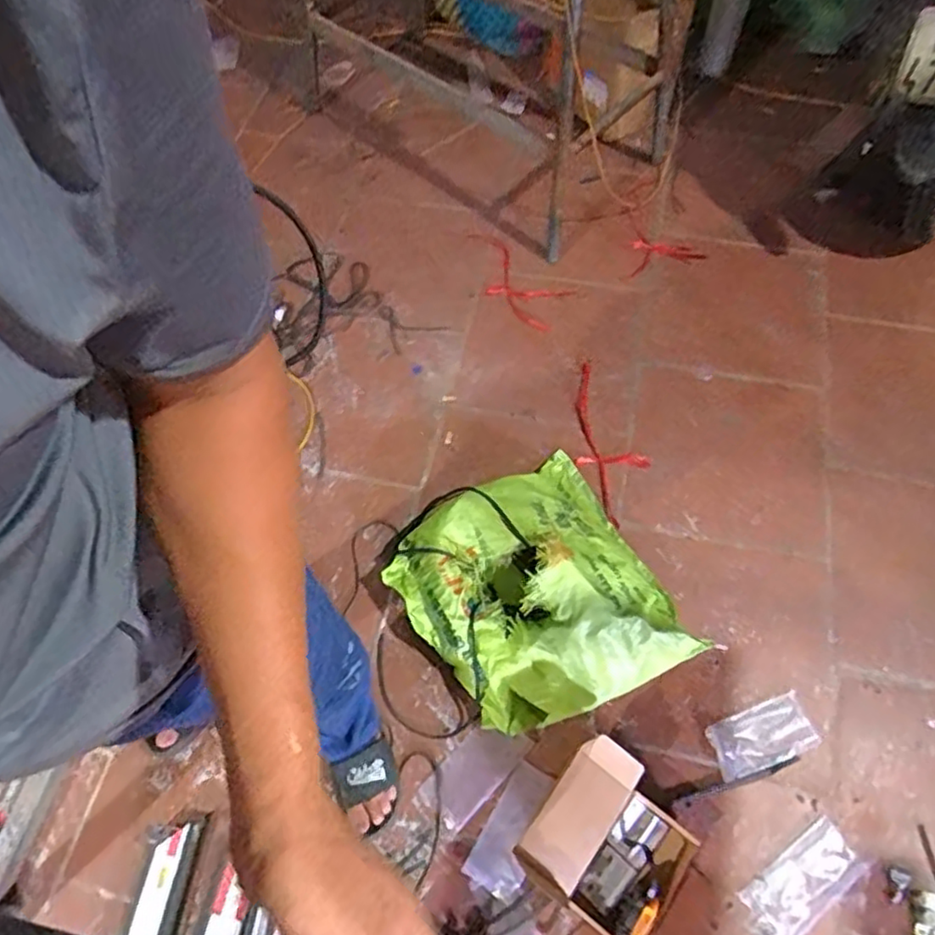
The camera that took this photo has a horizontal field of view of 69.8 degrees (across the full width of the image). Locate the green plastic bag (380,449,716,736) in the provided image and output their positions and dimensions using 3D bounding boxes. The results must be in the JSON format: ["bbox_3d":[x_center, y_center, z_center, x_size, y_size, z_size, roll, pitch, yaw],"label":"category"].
[{"bbox_3d":[0.119,0.215,1.207,0.423,0.139,0.451,-27,65,-11],"label":"green plastic bag"}]

